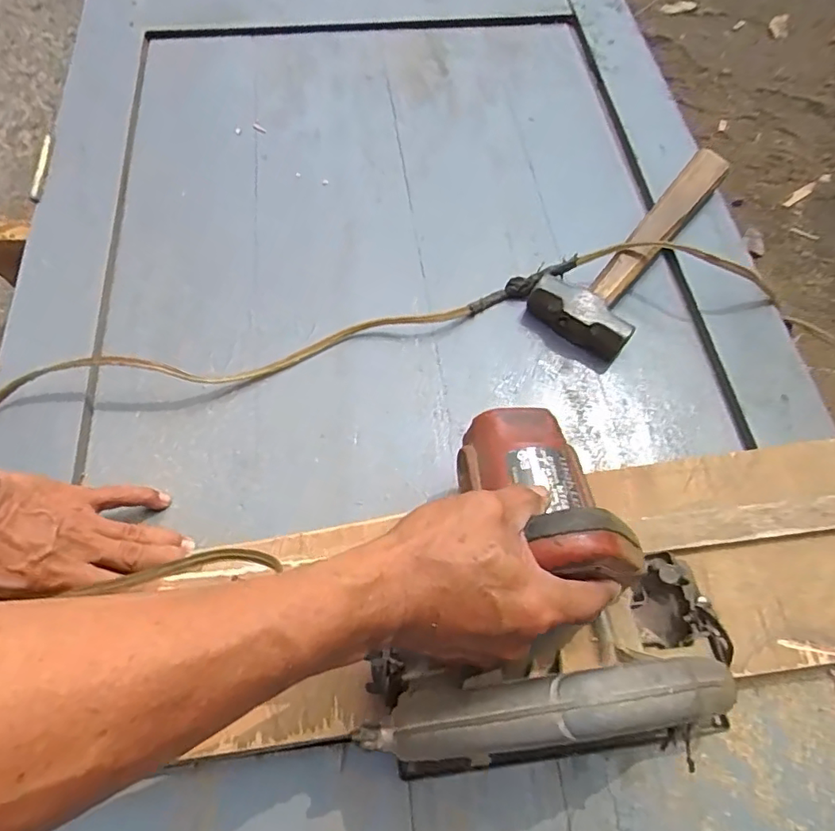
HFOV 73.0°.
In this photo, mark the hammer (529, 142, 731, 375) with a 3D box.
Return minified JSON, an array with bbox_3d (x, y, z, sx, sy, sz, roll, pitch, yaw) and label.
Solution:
[{"bbox_3d":[0.245,-0.173,0.591,0.099,0.042,0.283,42,70,17],"label":"hammer"}]

